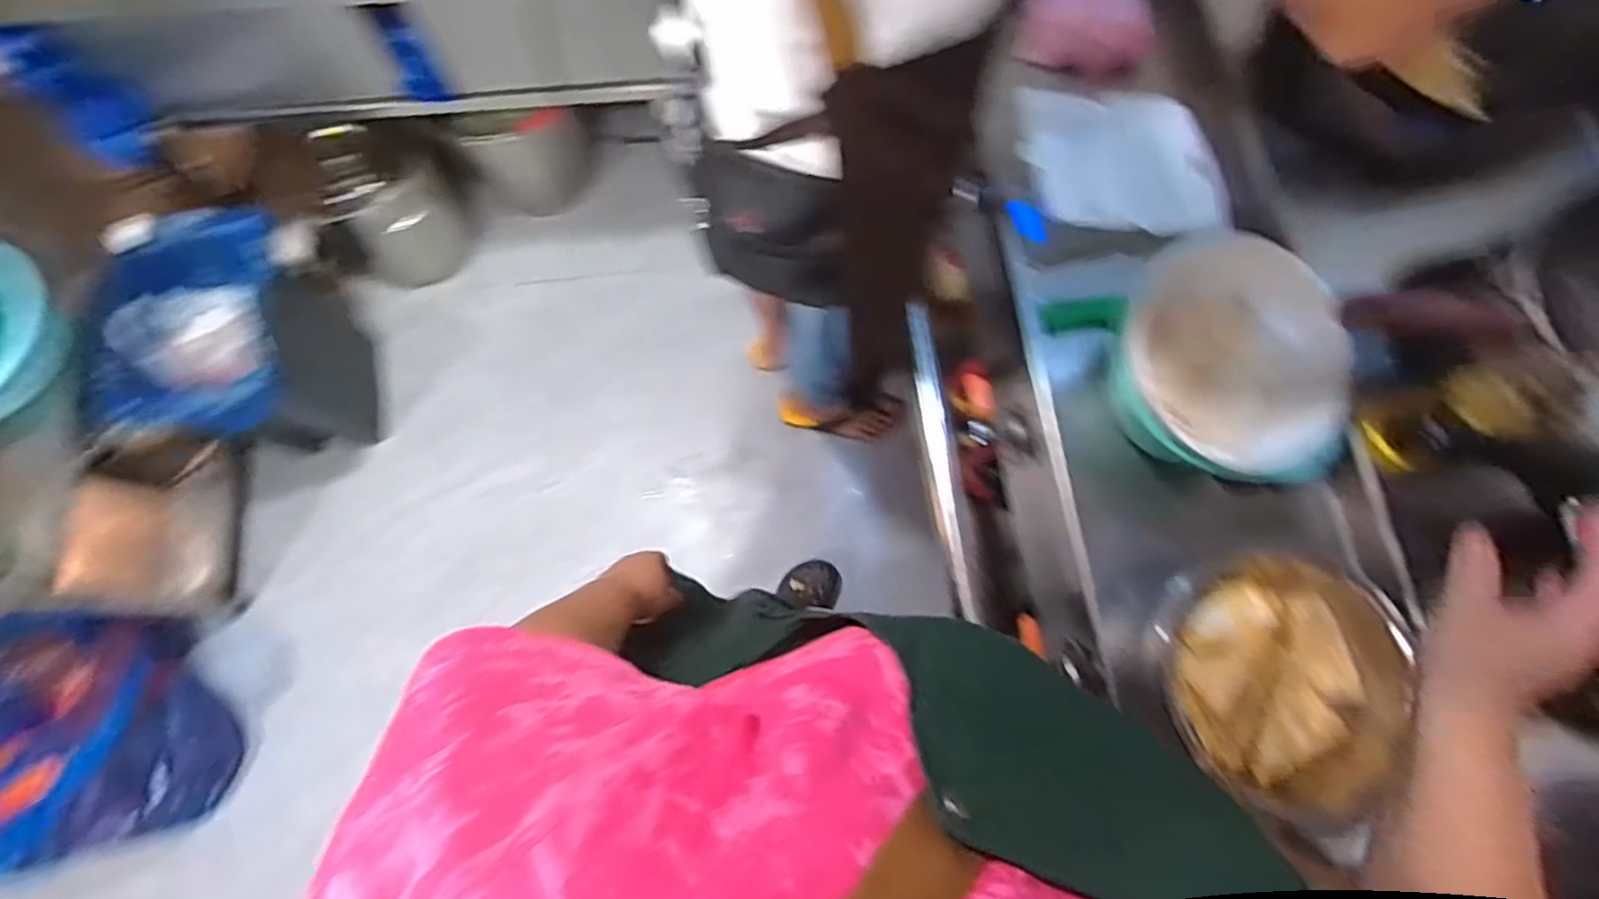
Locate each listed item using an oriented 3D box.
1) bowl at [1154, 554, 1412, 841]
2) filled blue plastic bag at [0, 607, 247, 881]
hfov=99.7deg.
[{"bbox_3d":[0.461,0.220,0.639,0.229,0.106,0.226,0,76,-2],"label":"bowl"},{"bbox_3d":[-1.282,0.485,1.133,0.421,0.320,0.365,-8,77,-4],"label":"filled blue plastic bag"}]

